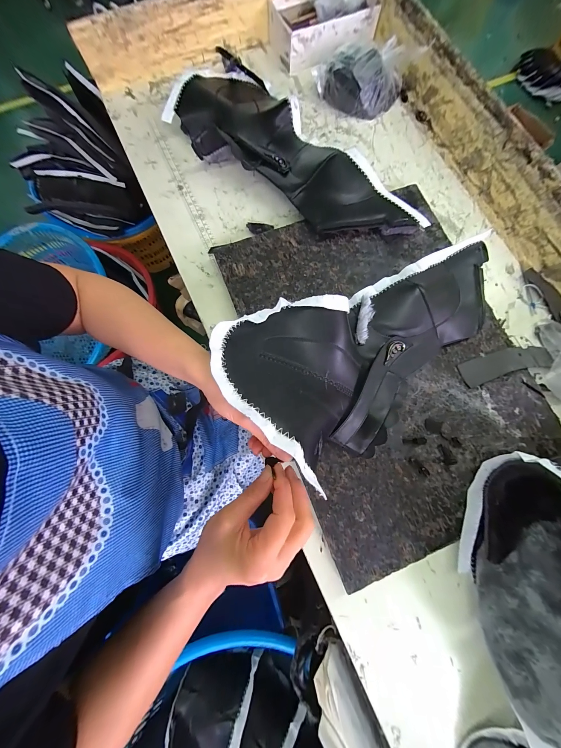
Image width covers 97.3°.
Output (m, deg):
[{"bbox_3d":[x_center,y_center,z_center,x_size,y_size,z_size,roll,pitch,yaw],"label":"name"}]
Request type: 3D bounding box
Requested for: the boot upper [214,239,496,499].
[{"bbox_3d":[0.130,-0.030,0.321,0.418,0.105,0.182,-25,80,-24],"label":"boot upper"}]

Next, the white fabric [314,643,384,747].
[{"bbox_3d":[0.079,0.428,0.293,0.065,0.058,0.149,-23,80,-5],"label":"white fabric"}]

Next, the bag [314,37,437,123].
[{"bbox_3d":[0.151,-0.521,0.437,0.151,0.069,0.090,-27,81,-6],"label":"bag"}]

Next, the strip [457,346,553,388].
[{"bbox_3d":[0.321,-0.015,0.345,0.136,0.010,0.037,-14,79,-4],"label":"strip"}]

